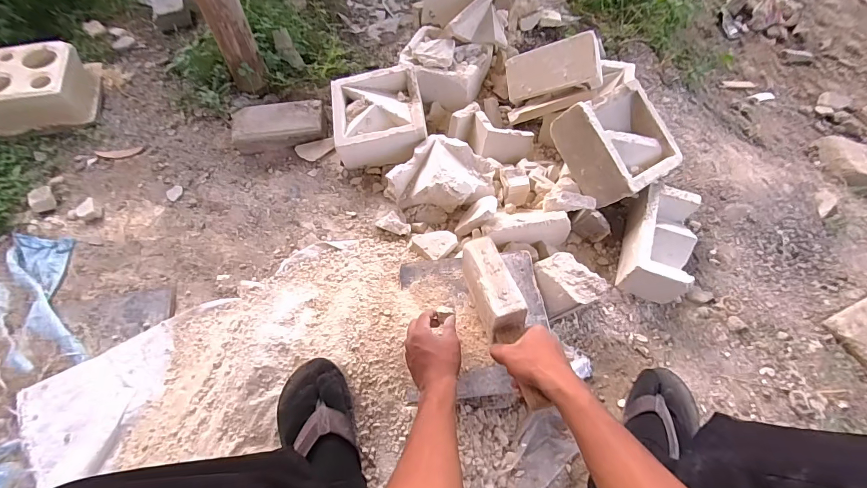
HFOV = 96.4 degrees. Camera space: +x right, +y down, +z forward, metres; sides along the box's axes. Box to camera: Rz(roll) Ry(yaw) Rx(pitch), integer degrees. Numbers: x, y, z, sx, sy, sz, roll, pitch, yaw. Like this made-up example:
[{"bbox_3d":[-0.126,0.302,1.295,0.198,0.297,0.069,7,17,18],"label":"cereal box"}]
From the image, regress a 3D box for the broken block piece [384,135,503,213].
[{"bbox_3d":[0.022,-0.151,0.835,0.224,0.074,0.148,8,64,6],"label":"broken block piece"}]

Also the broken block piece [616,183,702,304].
[{"bbox_3d":[0.436,-0.004,0.751,0.105,0.090,0.205,19,66,11],"label":"broken block piece"}]

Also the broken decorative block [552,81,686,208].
[{"bbox_3d":[0.376,-0.206,0.799,0.200,0.111,0.201,-27,84,-27],"label":"broken decorative block"}]

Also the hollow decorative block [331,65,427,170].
[{"bbox_3d":[-0.126,-0.290,0.909,0.203,0.098,0.230,-7,63,-2],"label":"hollow decorative block"}]

